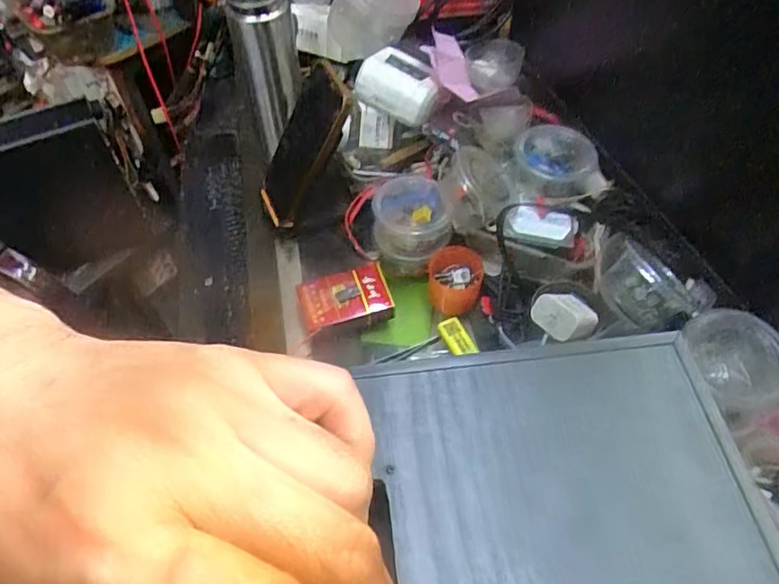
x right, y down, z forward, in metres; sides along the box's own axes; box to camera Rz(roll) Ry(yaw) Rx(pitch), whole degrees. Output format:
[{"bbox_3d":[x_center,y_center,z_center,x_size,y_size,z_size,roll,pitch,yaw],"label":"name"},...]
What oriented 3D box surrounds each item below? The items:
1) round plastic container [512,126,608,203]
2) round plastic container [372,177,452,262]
[{"bbox_3d":[0.163,-0.126,0.558,0.075,0.039,0.075,0,54,0],"label":"round plastic container"},{"bbox_3d":[0.022,-0.071,0.567,0.076,0.051,0.069,-1,54,0],"label":"round plastic container"}]

